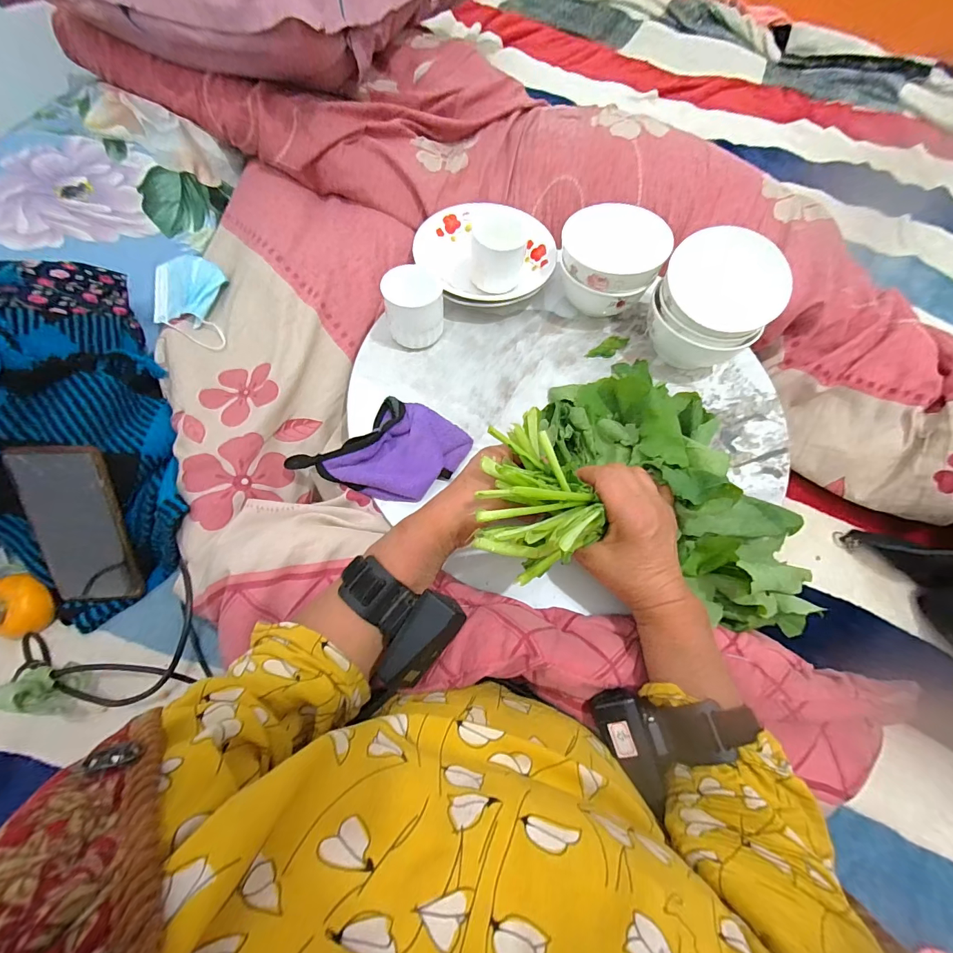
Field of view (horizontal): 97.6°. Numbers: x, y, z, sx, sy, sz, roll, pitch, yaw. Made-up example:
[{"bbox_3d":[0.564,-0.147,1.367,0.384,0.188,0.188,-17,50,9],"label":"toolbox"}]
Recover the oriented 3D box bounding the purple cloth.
[{"bbox_3d":[-0.093,-0.030,0.422,0.147,0.023,0.112,27,68,8],"label":"purple cloth"}]

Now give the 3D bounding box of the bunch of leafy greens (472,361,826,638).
[{"bbox_3d":[0.163,-0.005,0.369,0.296,0.123,0.229,8,67,0],"label":"bunch of leafy greens"}]

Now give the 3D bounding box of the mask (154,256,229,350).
[{"bbox_3d":[-0.336,-0.203,0.486,0.084,0.022,0.145,-7,68,-6],"label":"mask"}]

